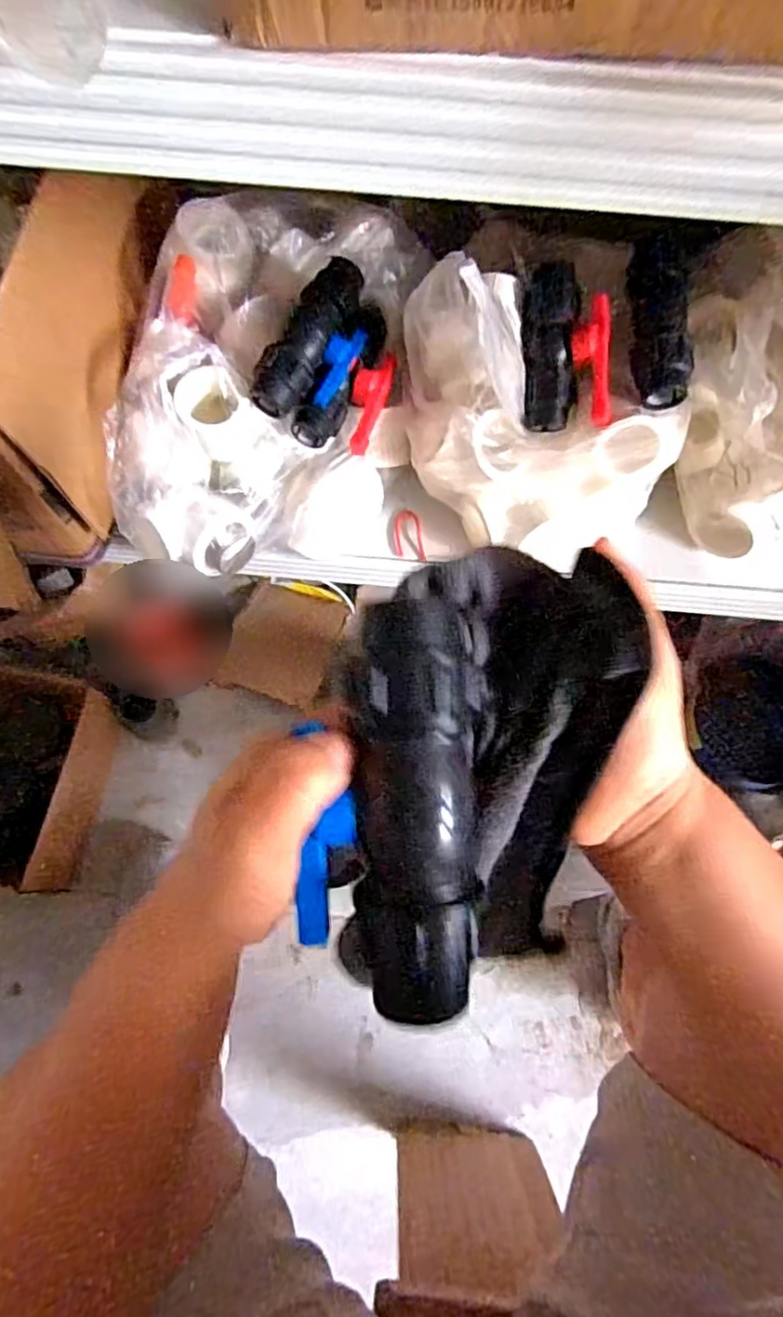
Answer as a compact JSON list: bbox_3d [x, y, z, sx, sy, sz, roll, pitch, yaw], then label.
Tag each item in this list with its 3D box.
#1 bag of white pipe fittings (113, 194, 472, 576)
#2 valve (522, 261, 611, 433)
[{"bbox_3d":[-0.104,-0.262,0.604,0.279,0.179,0.333,-3,70,-1],"label":"bag of white pipe fittings"},{"bbox_3d":[0.157,-0.270,0.550,0.073,0.043,0.130,6,107,27],"label":"valve"}]

